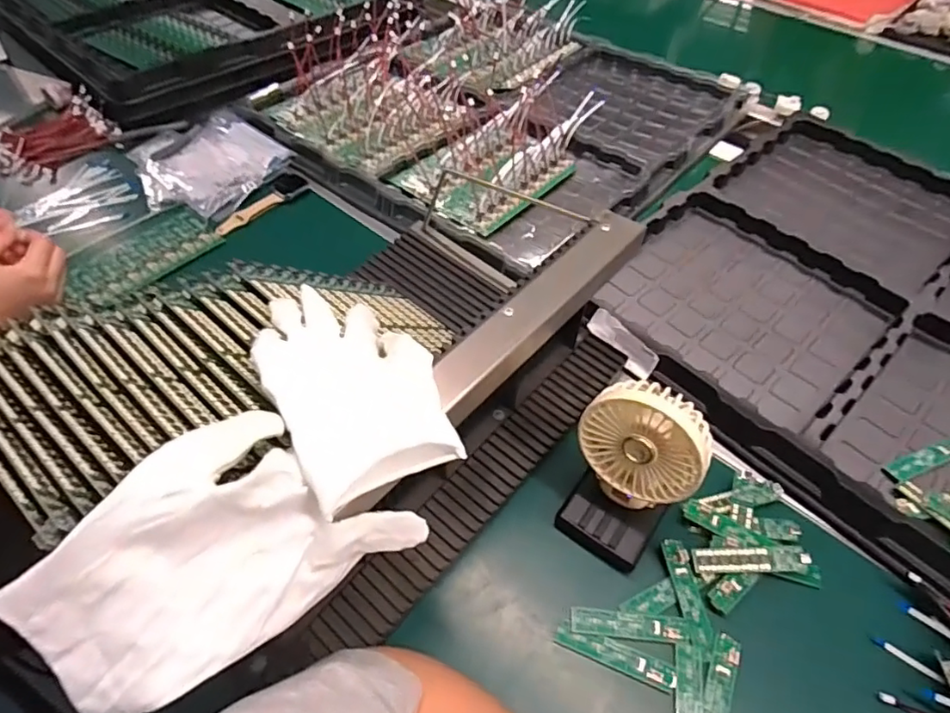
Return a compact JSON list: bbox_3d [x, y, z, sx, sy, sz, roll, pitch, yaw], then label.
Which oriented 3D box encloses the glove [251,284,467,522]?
[{"bbox_3d":[-0.079,0.009,0.340,0.099,0.025,0.180,-9,39,-35],"label":"glove"}]

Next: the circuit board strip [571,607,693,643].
[{"bbox_3d":[0.113,0.195,0.407,0.083,0.004,0.017,3,51,6],"label":"circuit board strip"}]

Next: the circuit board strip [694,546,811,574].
[{"bbox_3d":[0.211,0.155,0.428,0.086,0.005,0.018,-2,65,1],"label":"circuit board strip"}]

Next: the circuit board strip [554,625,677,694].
[{"bbox_3d":[0.099,0.211,0.397,0.084,0.005,0.017,19,53,14],"label":"circuit board strip"}]

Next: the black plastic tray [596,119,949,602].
[{"bbox_3d":[0.461,-0.045,0.579,0.537,0.029,0.528,-35,60,-26],"label":"black plastic tray"}]

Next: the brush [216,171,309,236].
[{"bbox_3d":[-0.263,-0.188,0.693,0.037,0.012,0.127,28,56,20],"label":"brush"}]

